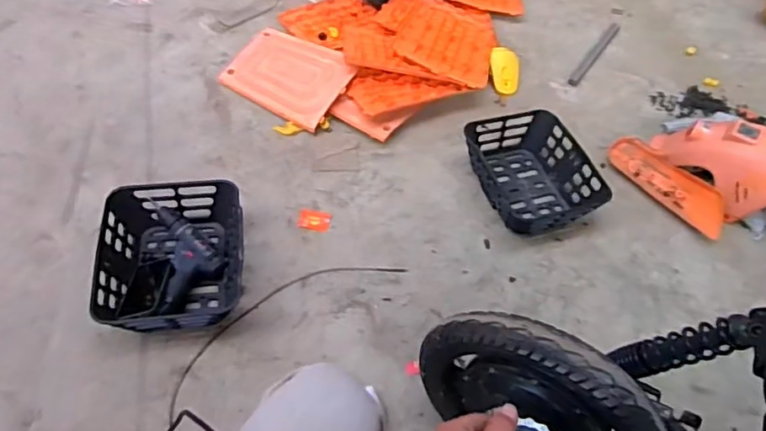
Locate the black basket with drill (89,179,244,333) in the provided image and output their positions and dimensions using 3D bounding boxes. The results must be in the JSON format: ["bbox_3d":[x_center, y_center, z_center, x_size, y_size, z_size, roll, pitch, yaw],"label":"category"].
[{"bbox_3d":[-0.420,0.081,1.135,0.271,0.100,0.312,-6,55,-12],"label":"black basket with drill"}]

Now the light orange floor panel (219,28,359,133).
[{"bbox_3d":[-0.258,-0.395,1.568,0.327,0.024,0.270,25,66,15],"label":"light orange floor panel"}]

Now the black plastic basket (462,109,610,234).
[{"bbox_3d":[0.365,-0.117,1.418,0.273,0.099,0.345,-17,58,-15],"label":"black plastic basket"}]

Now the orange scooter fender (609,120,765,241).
[{"bbox_3d":[0.858,-0.108,1.398,0.519,0.197,0.238,22,54,9],"label":"orange scooter fender"}]

